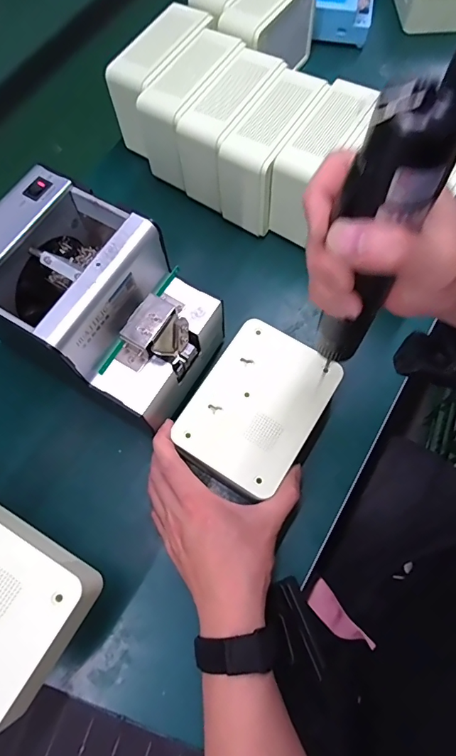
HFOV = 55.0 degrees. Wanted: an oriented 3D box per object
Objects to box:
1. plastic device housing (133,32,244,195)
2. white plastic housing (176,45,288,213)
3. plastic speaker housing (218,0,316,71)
[{"bbox_3d":[-0.041,-0.303,0.499,0.054,0.093,0.150,30,73,12],"label":"plastic device housing"},{"bbox_3d":[0.005,-0.274,0.492,0.059,0.101,0.139,30,73,12],"label":"white plastic housing"},{"bbox_3d":[0.050,-0.422,0.547,0.059,0.102,0.147,31,73,13],"label":"plastic speaker housing"}]

